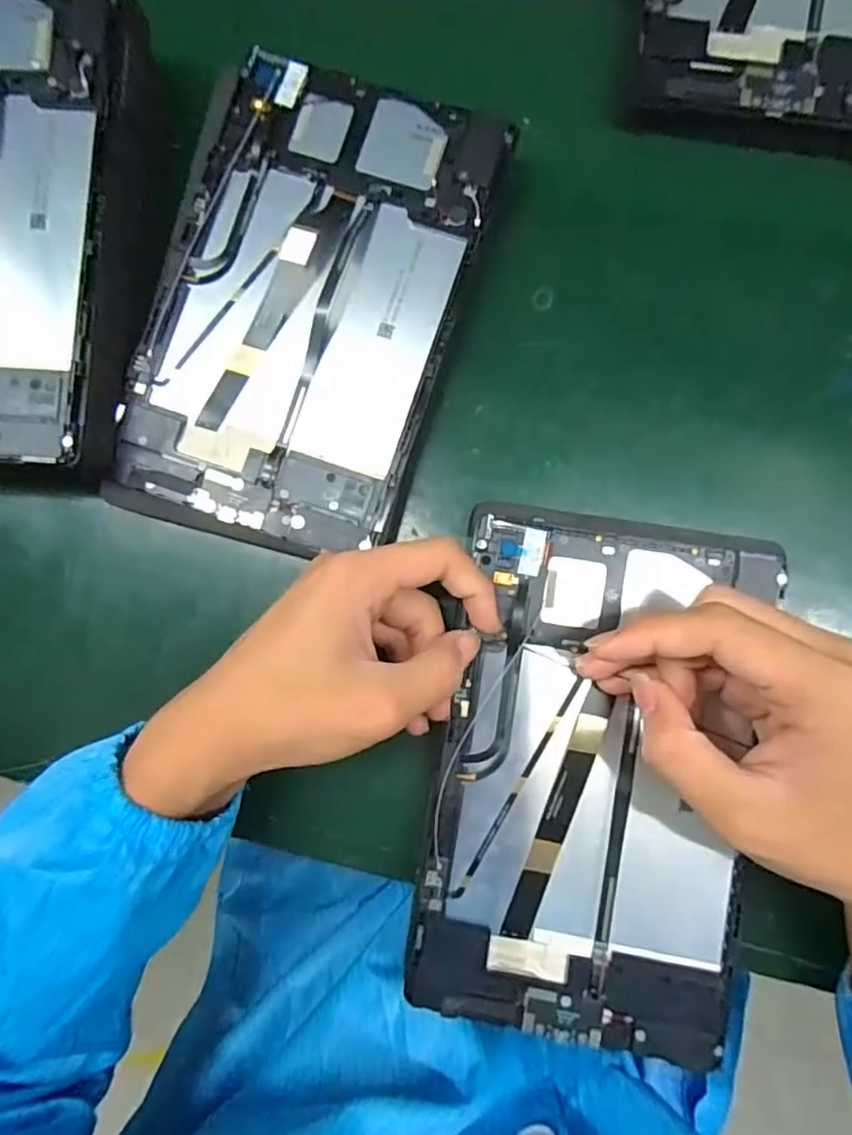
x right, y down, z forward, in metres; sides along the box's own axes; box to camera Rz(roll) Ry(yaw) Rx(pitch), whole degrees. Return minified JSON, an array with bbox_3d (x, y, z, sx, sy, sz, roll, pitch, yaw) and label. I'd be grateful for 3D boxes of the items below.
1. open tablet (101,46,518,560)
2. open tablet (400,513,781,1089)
[{"bbox_3d":[-0.063,-0.133,0.311,0.154,0.012,0.242,16,88,4],"label":"open tablet"},{"bbox_3d":[0.081,0.099,0.294,0.147,0.009,0.245,8,88,3],"label":"open tablet"}]

